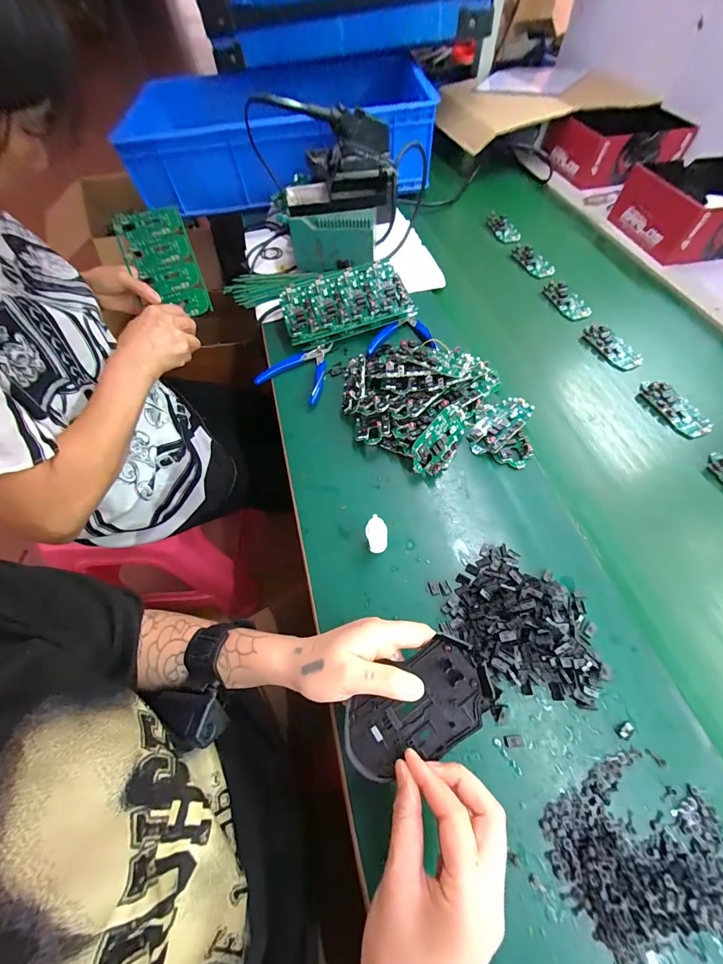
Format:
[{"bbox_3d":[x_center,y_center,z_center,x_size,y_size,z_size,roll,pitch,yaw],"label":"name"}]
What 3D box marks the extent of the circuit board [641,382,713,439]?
[{"bbox_3d":[0.422,-0.100,0.468,0.042,0.014,0.094,-21,61,-10],"label":"circuit board"}]

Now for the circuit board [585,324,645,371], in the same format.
[{"bbox_3d":[0.380,-0.207,0.529,0.048,0.013,0.092,-25,62,-12],"label":"circuit board"}]

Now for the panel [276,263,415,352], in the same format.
[{"bbox_3d":[-0.027,-0.285,0.554,0.195,0.025,0.112,-21,77,-3],"label":"panel"}]

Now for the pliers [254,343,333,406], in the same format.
[{"bbox_3d":[-0.087,-0.174,0.528,0.101,0.019,0.116,23,63,15],"label":"pliers"}]

